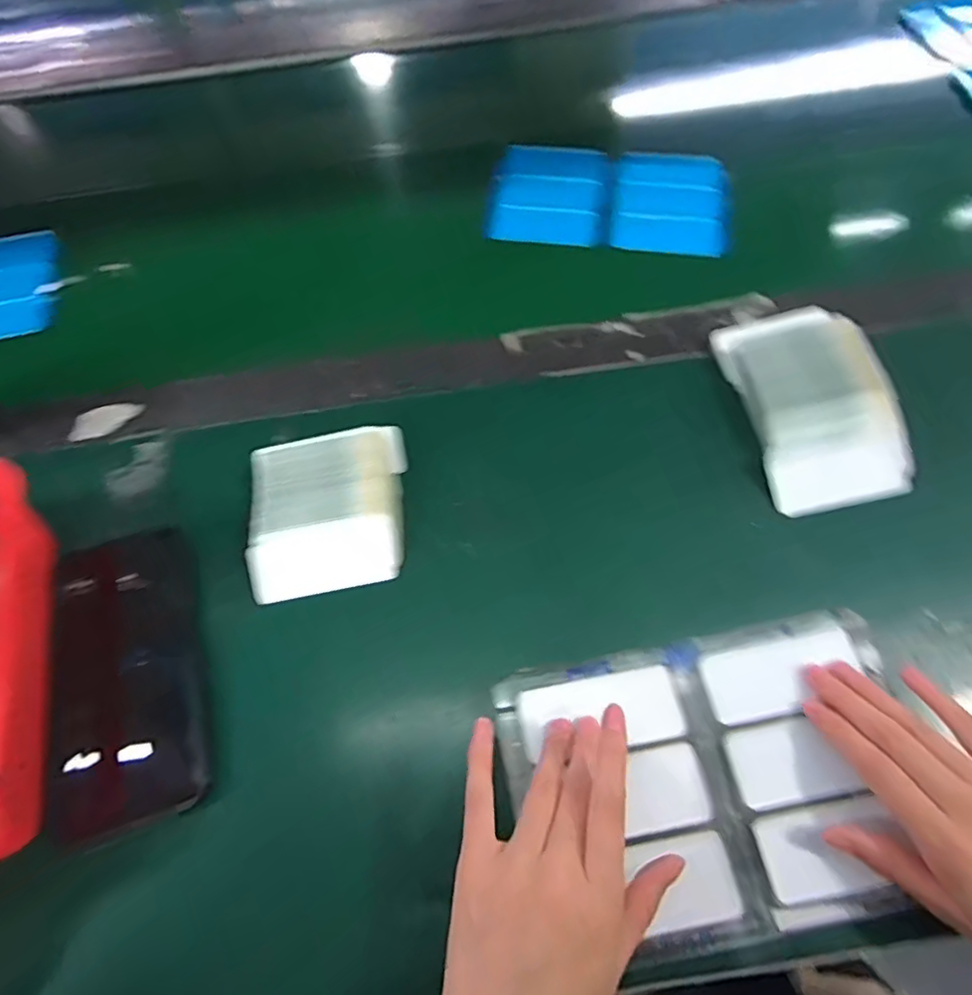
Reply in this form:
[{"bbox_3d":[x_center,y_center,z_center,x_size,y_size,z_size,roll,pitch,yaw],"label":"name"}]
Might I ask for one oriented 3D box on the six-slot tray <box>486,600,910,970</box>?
[{"bbox_3d":[0.114,0.141,0.300,0.201,0.015,0.133,-10,64,-1],"label":"six-slot tray"}]

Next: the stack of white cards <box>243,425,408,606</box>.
[{"bbox_3d":[-0.100,0.004,0.371,0.098,0.031,0.104,-10,64,-1],"label":"stack of white cards"}]

